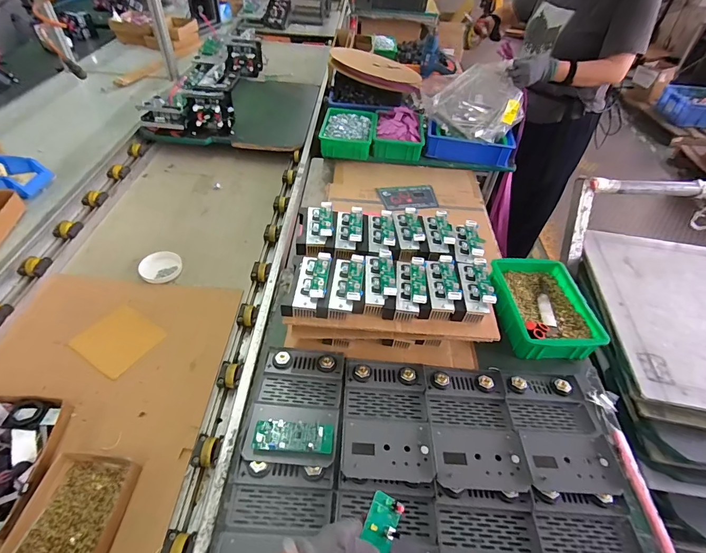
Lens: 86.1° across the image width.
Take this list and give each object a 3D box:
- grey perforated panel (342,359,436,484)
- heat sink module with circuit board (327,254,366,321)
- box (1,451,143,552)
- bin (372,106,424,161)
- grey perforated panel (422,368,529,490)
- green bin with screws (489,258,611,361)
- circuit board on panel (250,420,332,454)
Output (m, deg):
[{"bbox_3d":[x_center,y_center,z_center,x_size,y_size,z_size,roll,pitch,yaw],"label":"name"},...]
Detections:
[{"bbox_3d":[0.060,0.248,0.680,0.151,0.029,0.217,4,46,-1],"label":"grey perforated panel"},{"bbox_3d":[-0.010,0.019,0.721,0.056,0.046,0.127,7,46,3],"label":"heat sink module with circuit board"},{"bbox_3d":[-0.448,0.381,0.610,0.140,0.035,0.175,5,46,0],"label":"box"},{"bbox_3d":[0.167,-0.523,1.381,0.176,0.101,0.209,6,46,2],"label":"bin"},{"bbox_3d":[0.212,0.264,0.680,0.150,0.028,0.216,4,46,0],"label":"grey perforated panel"},{"bbox_3d":[0.436,0.073,0.884,0.193,0.089,0.251,-1,46,-5],"label":"green bin with screws"},{"bbox_3d":[-0.098,0.266,0.624,0.128,0.019,0.045,4,46,0],"label":"circuit board on panel"}]

